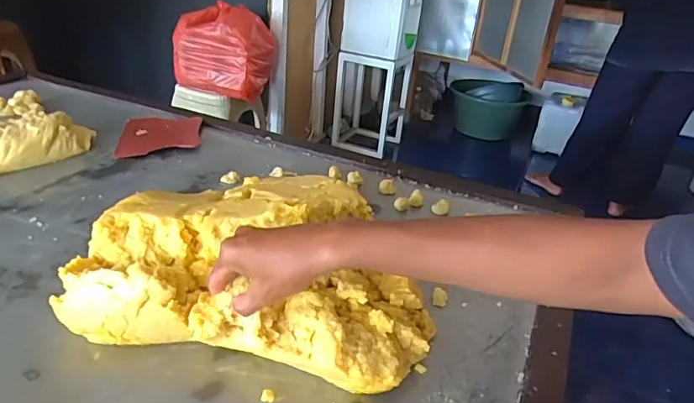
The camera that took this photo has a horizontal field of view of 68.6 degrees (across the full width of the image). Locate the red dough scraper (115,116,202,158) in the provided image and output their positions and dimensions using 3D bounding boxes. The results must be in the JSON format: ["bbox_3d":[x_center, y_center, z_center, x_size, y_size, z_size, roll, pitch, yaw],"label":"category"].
[{"bbox_3d":[-0.330,-0.121,0.907,0.131,0.006,0.166,-4,32,-12],"label":"red dough scraper"}]

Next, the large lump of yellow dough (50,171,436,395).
[{"bbox_3d":[-0.085,0.053,0.506,0.338,0.104,0.197,10,28,6],"label":"large lump of yellow dough"}]

